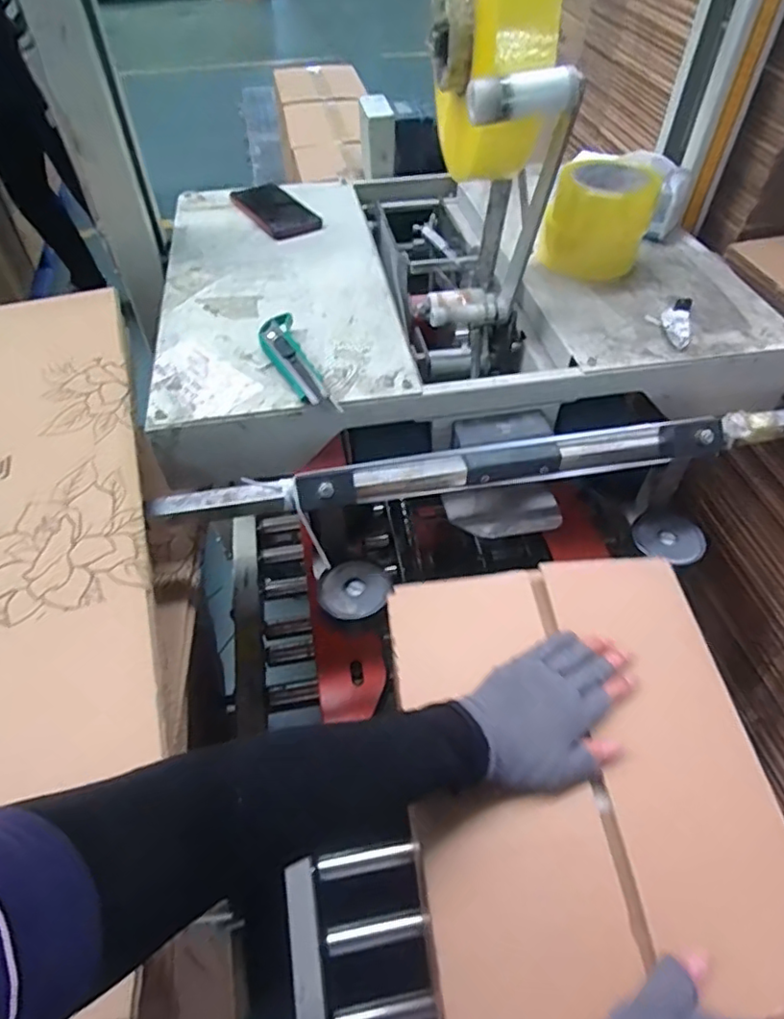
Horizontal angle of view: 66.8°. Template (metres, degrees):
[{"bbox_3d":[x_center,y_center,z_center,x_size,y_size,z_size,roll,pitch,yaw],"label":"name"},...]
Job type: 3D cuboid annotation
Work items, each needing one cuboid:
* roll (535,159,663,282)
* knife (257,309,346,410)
[{"bbox_3d":[0.249,-0.355,0.727,0.119,0.104,0.119,0,51,-1],"label":"roll"},{"bbox_3d":[-0.097,-0.147,0.595,0.039,0.022,0.158,-18,53,-15],"label":"knife"}]

